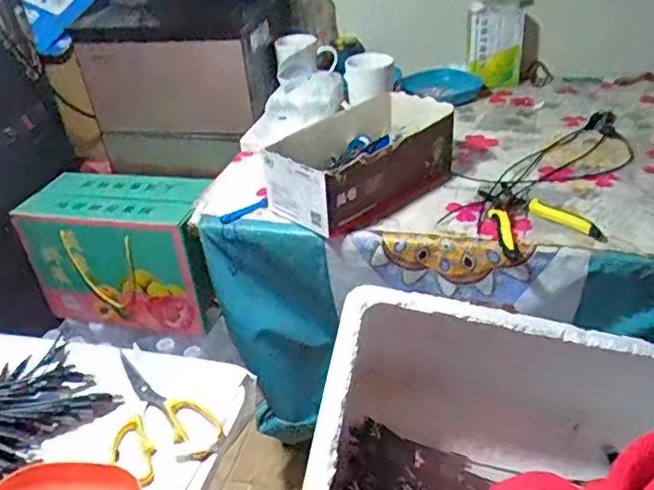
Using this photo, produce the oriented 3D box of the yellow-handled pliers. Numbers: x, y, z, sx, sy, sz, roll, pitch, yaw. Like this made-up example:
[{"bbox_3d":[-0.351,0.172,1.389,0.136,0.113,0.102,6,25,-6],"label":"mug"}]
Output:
[{"bbox_3d":[0.262,-0.040,0.785,0.126,0.026,0.135,-9,34,-6],"label":"yellow-handled pliers"}]

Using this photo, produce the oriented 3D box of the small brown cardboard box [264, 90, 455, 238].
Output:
[{"bbox_3d":[0.042,-0.120,0.854,0.250,0.097,0.162,-21,37,-22],"label":"small brown cardboard box"}]

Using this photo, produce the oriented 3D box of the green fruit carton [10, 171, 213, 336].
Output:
[{"bbox_3d":[-0.358,0.011,1.131,0.332,0.233,0.153,4,35,13],"label":"green fruit carton"}]

